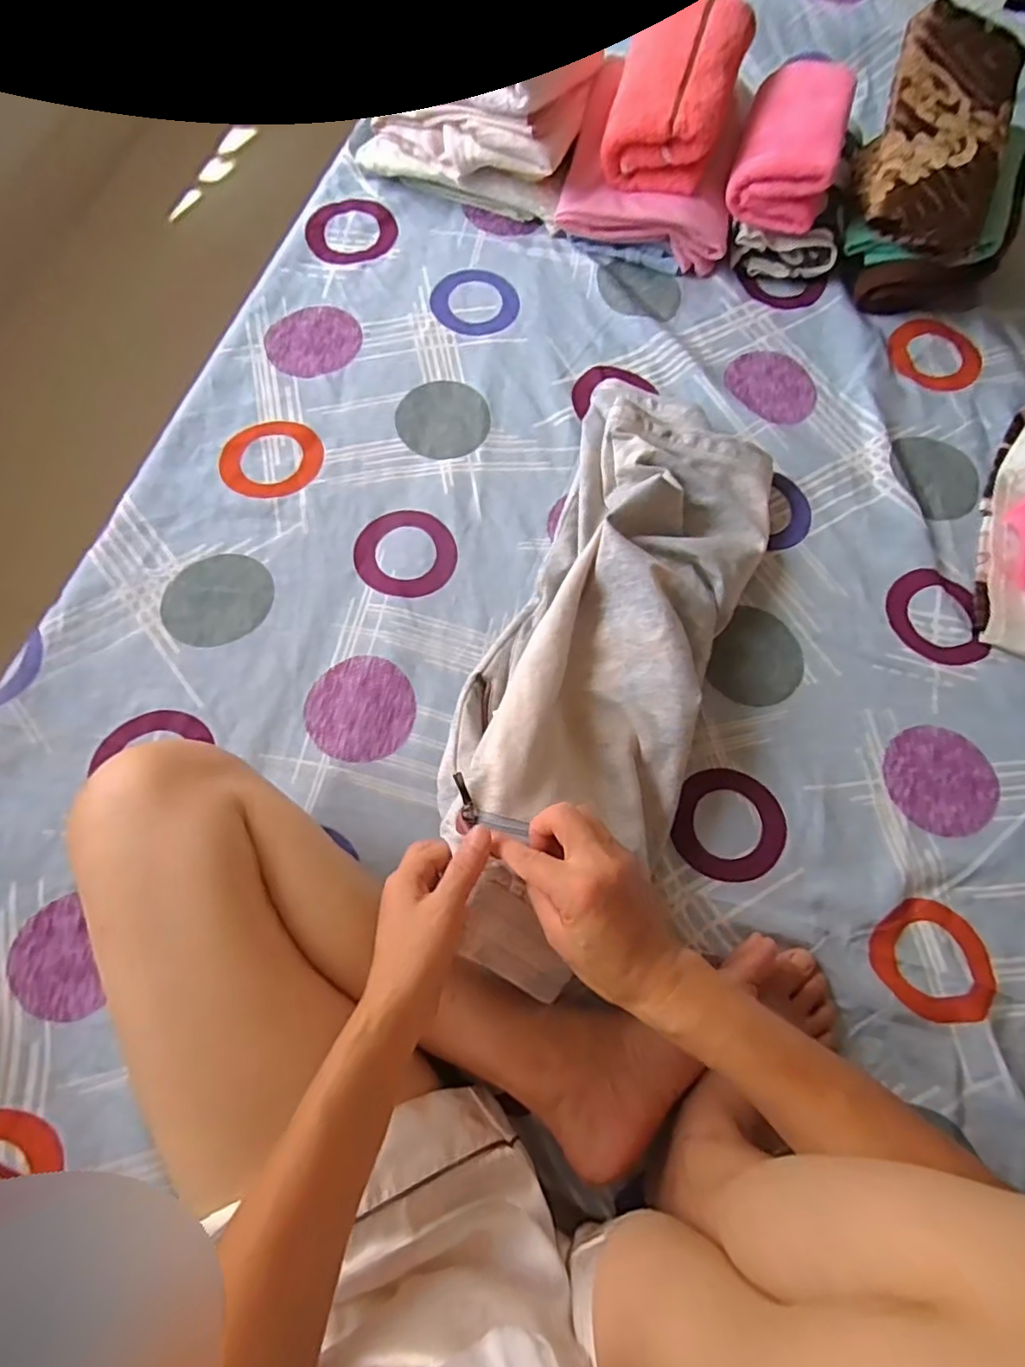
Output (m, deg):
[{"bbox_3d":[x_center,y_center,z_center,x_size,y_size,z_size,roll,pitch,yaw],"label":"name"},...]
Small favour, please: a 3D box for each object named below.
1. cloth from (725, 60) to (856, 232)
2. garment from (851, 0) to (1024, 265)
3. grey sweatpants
[{"bbox_3d":[0.284,-0.554,0.613,0.095,0.058,0.178,18,74,4],"label":"cloth"},{"bbox_3d":[0.417,-0.534,0.589,0.125,0.049,0.280,18,74,4],"label":"garment"},{"bbox_3d":[0.081,-0.035,0.491,0.189,0.095,0.510,21,67,6],"label":"grey sweatpants"}]

